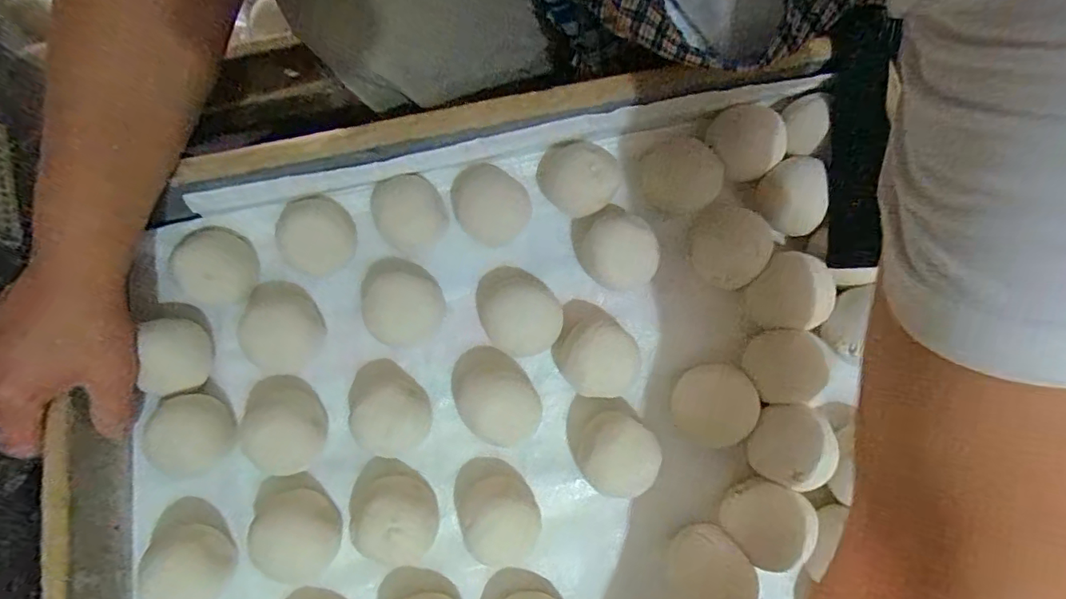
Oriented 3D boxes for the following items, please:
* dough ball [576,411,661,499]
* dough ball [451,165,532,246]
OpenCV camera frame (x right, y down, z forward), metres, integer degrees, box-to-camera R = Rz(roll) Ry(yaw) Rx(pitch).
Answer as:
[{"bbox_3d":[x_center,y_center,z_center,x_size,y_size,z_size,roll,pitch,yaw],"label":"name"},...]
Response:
[{"bbox_3d":[0.057,0.103,0.357,0.054,0.039,0.053,38,83,9],"label":"dough ball"},{"bbox_3d":[-0.033,-0.073,0.413,0.056,0.043,0.061,0,79,2],"label":"dough ball"}]

